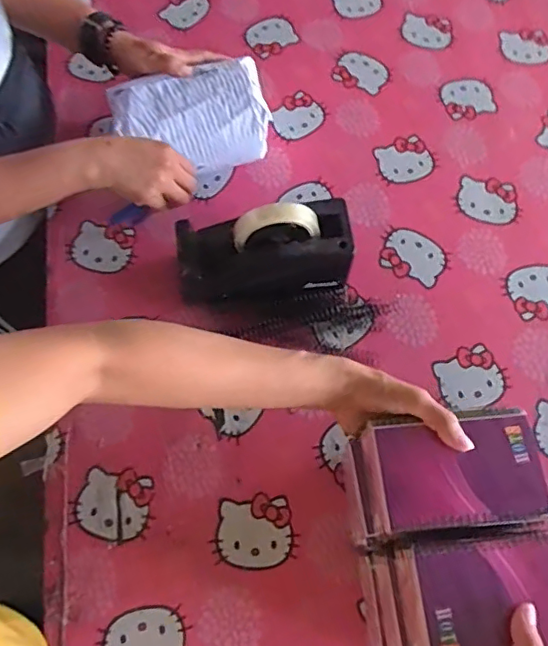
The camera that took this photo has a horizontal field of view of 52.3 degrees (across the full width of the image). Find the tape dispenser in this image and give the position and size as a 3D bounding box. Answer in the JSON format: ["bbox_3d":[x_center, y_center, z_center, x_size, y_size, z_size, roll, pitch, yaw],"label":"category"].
[{"bbox_3d":[-0.014,-0.076,0.641,0.198,0.121,0.080,-9,68,-6],"label":"tape dispenser"}]

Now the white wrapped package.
[{"bbox_3d":[-0.099,-0.251,0.689,0.177,0.077,0.112,-19,69,-10],"label":"white wrapped package"}]

